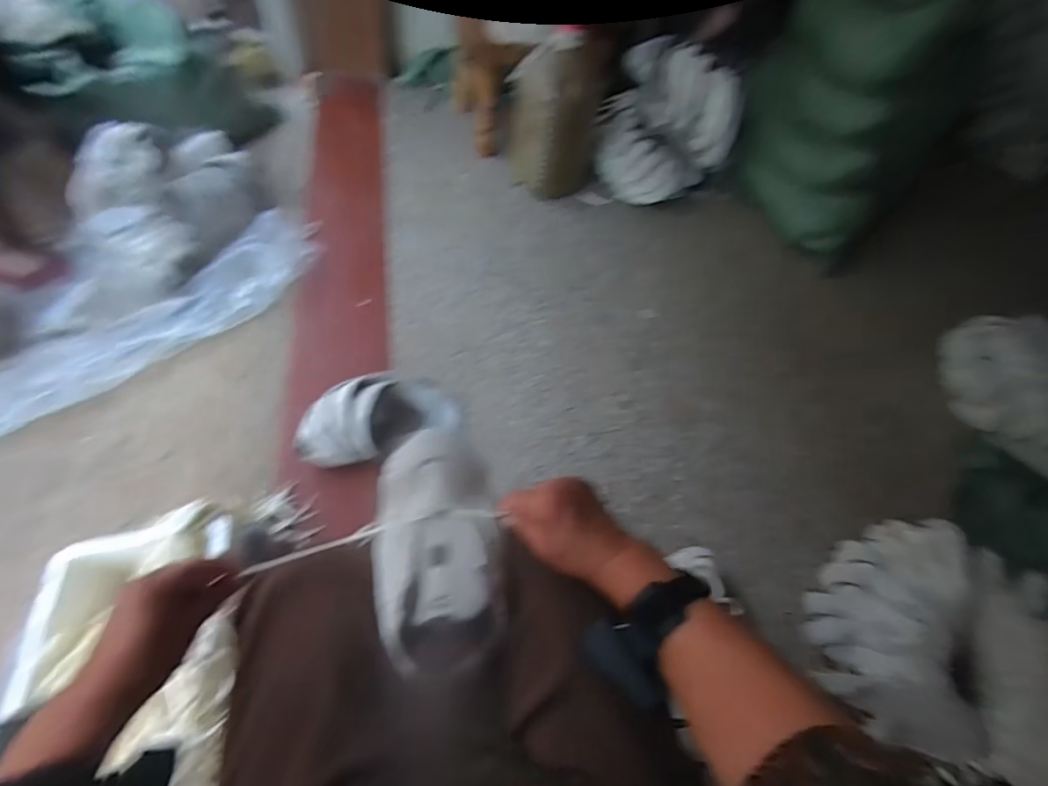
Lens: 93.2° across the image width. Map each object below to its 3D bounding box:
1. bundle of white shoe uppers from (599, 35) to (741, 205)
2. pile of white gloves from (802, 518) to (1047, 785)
[{"bbox_3d":[0.438,-0.828,1.478,0.390,0.262,0.442,18,57,4],"label":"bundle of white shoe uppers"},{"bbox_3d":[0.679,0.407,0.772,0.375,0.152,0.356,3,57,-5],"label":"pile of white gloves"}]

